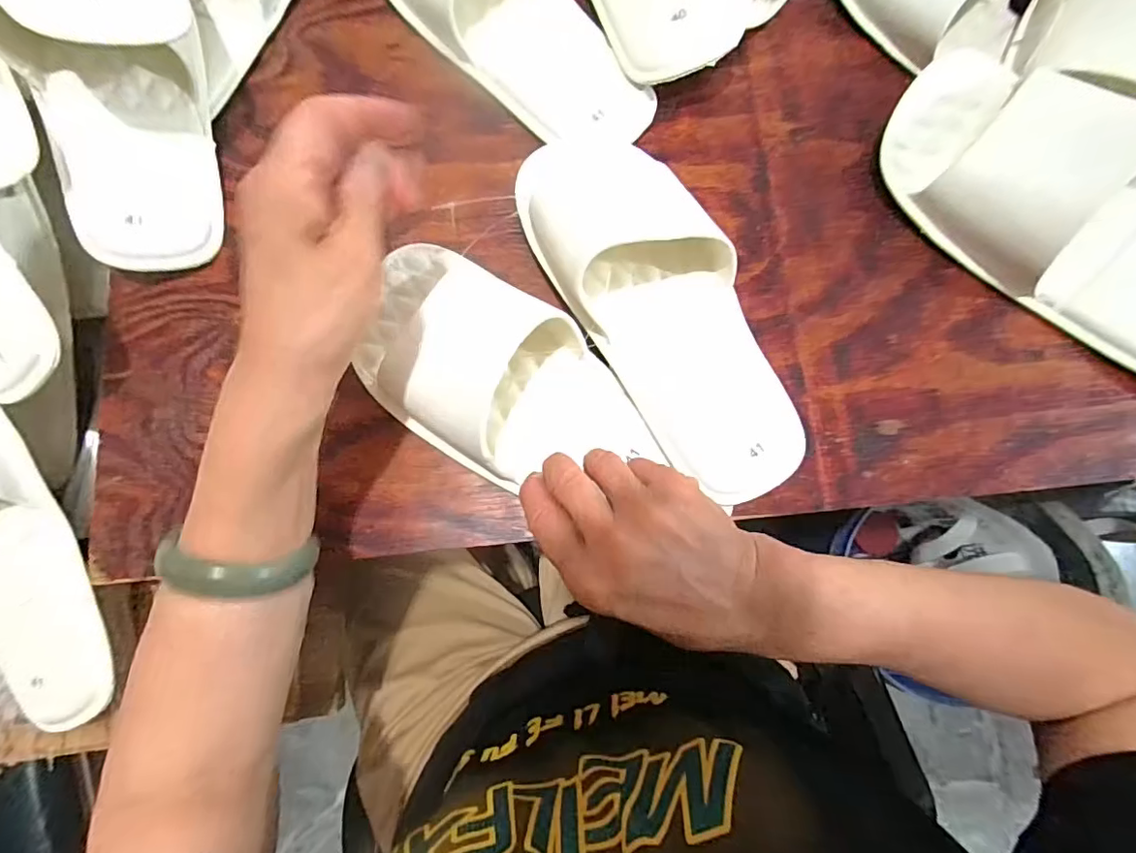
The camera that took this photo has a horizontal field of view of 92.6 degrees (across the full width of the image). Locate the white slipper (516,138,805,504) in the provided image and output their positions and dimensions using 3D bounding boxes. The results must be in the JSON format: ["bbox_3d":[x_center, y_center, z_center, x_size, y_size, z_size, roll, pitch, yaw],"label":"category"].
[{"bbox_3d":[0.055,-0.074,0.321,0.095,0.063,0.246,-28,80,-4],"label":"white slipper"}]

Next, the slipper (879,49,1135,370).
[{"bbox_3d":[0.313,-0.129,0.322,0.255,0.067,0.105,35,82,7],"label":"slipper"}]

